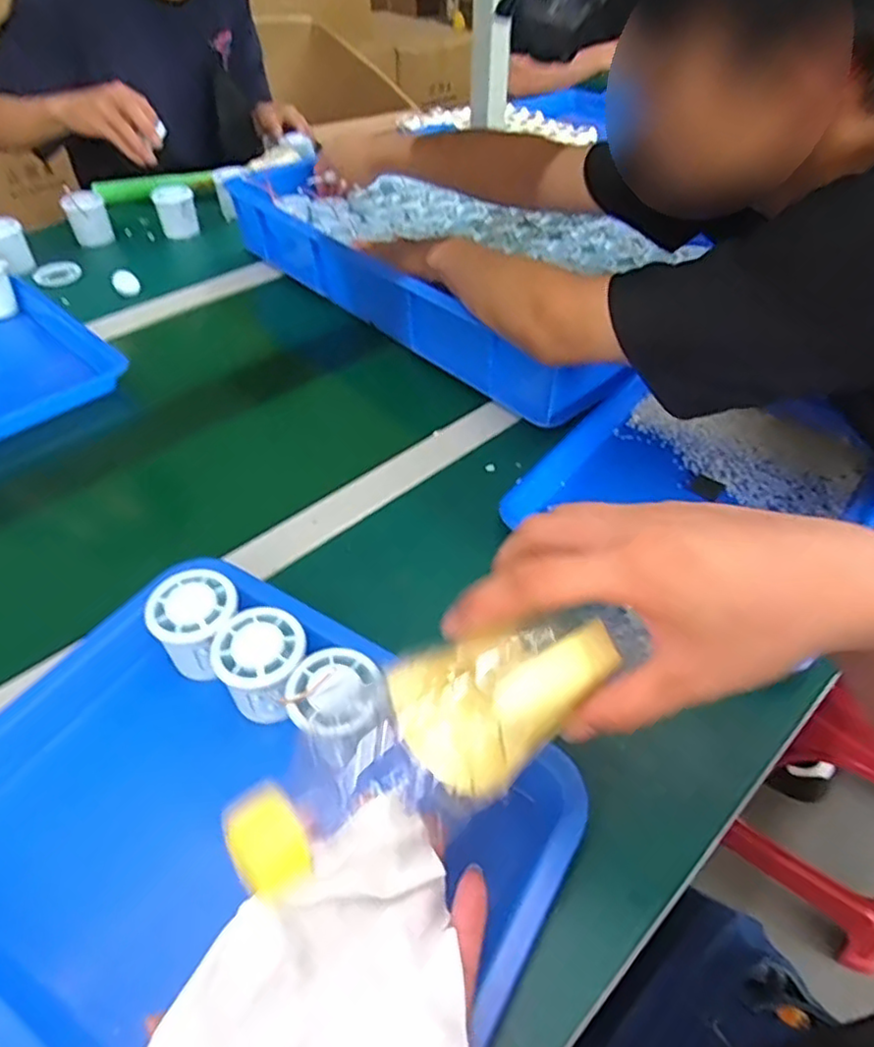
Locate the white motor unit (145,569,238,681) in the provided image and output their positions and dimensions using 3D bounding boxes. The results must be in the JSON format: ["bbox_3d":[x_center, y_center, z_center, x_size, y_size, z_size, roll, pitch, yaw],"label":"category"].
[{"bbox_3d":[-0.162,0.070,0.449,0.055,0.051,0.058,0,46,0],"label":"white motor unit"}]

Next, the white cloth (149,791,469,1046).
[{"bbox_3d":[-0.034,0.186,0.257,0.112,0.028,0.133,32,40,-1],"label":"white cloth"}]

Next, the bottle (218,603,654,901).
[{"bbox_3d":[0.008,0.081,0.267,0.188,0.049,0.053,-21,49,-28],"label":"bottle"}]

